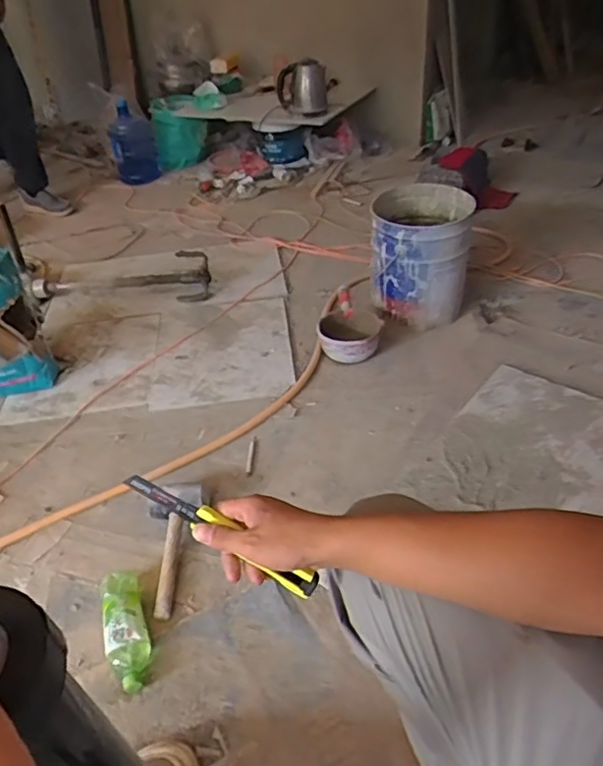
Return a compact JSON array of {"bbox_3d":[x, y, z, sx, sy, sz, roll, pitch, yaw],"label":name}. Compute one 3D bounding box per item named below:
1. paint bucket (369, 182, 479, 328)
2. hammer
[{"bbox_3d":[0.346,-0.369,1.718,0.280,0.334,0.286,6,41,12],"label":"paint bucket"},{"bbox_3d":[-0.262,0.326,1.152,0.121,0.066,0.274,1,53,3],"label":"hammer"}]

